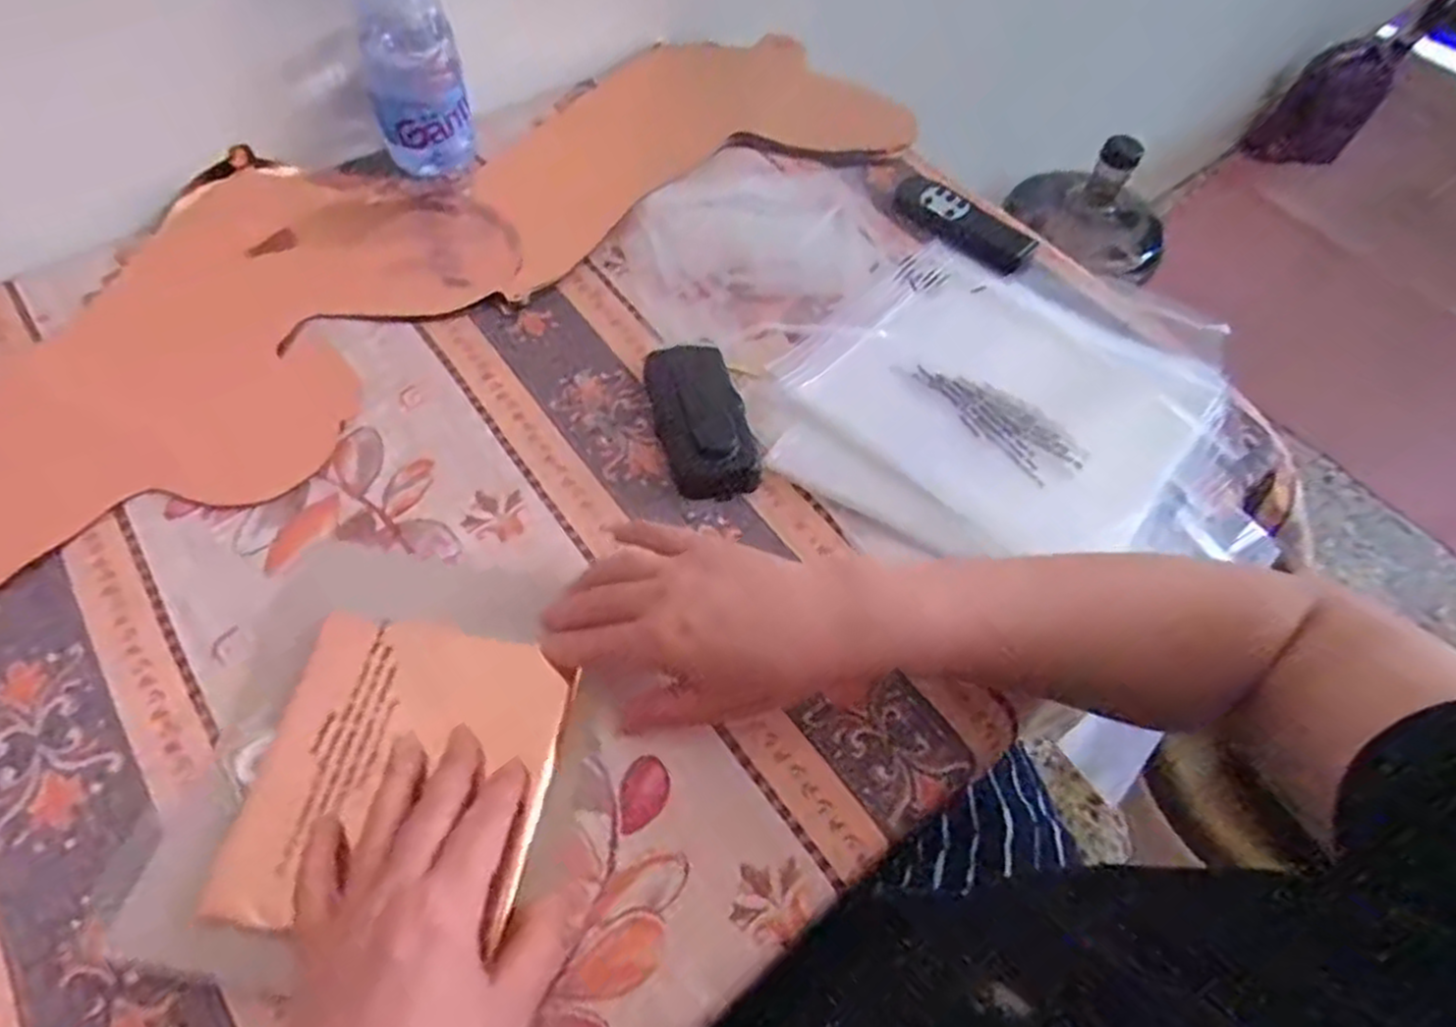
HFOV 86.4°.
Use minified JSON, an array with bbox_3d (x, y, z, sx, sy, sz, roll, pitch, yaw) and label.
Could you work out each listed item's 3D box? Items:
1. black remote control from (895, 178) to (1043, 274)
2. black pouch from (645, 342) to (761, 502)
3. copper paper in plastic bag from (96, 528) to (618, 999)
[{"bbox_3d":[0.178,-0.225,0.592,0.114,0.014,0.047,40,64,19],"label":"black remote control"},{"bbox_3d":[-0.015,-0.057,0.466,0.055,0.024,0.097,-11,60,-10],"label":"black pouch"},{"bbox_3d":[-0.148,0.102,0.358,0.184,0.013,0.196,6,59,0],"label":"copper paper in plastic bag"}]

